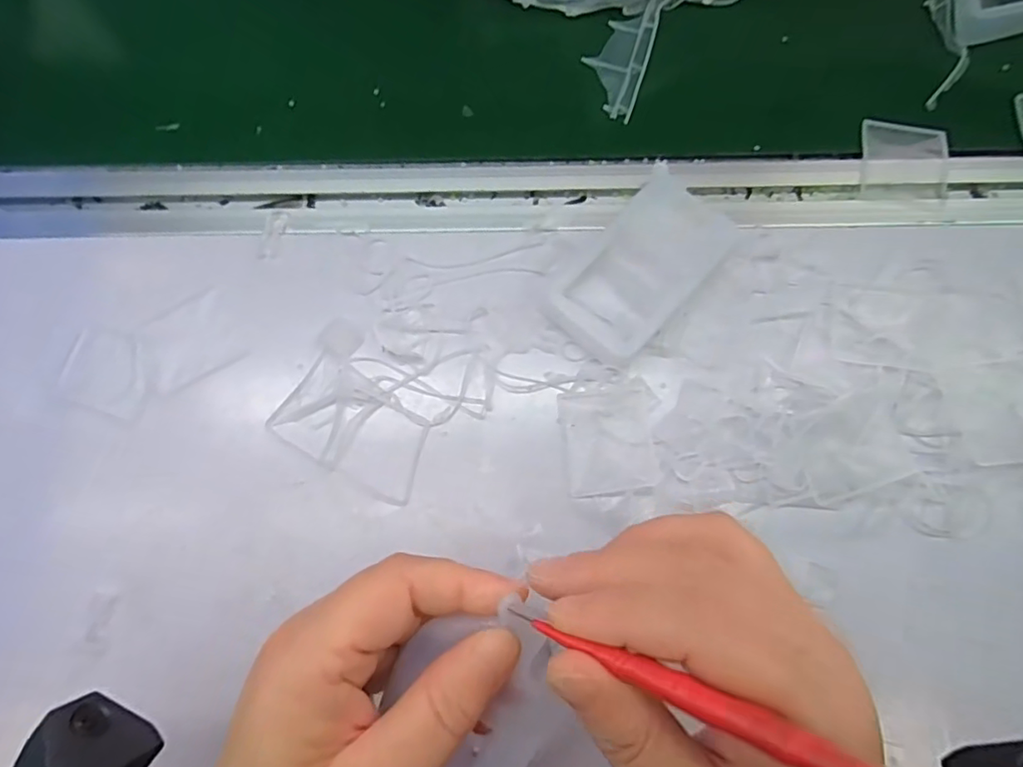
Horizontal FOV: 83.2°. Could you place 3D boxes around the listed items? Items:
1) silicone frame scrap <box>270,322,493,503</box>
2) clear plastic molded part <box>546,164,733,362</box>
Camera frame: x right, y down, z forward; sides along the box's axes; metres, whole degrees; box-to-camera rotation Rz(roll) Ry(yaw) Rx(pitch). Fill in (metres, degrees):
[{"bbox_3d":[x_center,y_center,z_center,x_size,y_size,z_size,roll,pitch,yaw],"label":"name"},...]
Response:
[{"bbox_3d":[-0.063,0.008,0.292,0.093,0.005,0.088,27,81,7],"label":"silicone frame scrap"},{"bbox_3d":[0.066,-0.058,0.293,0.054,0.021,0.097,39,82,8],"label":"clear plastic molded part"}]

